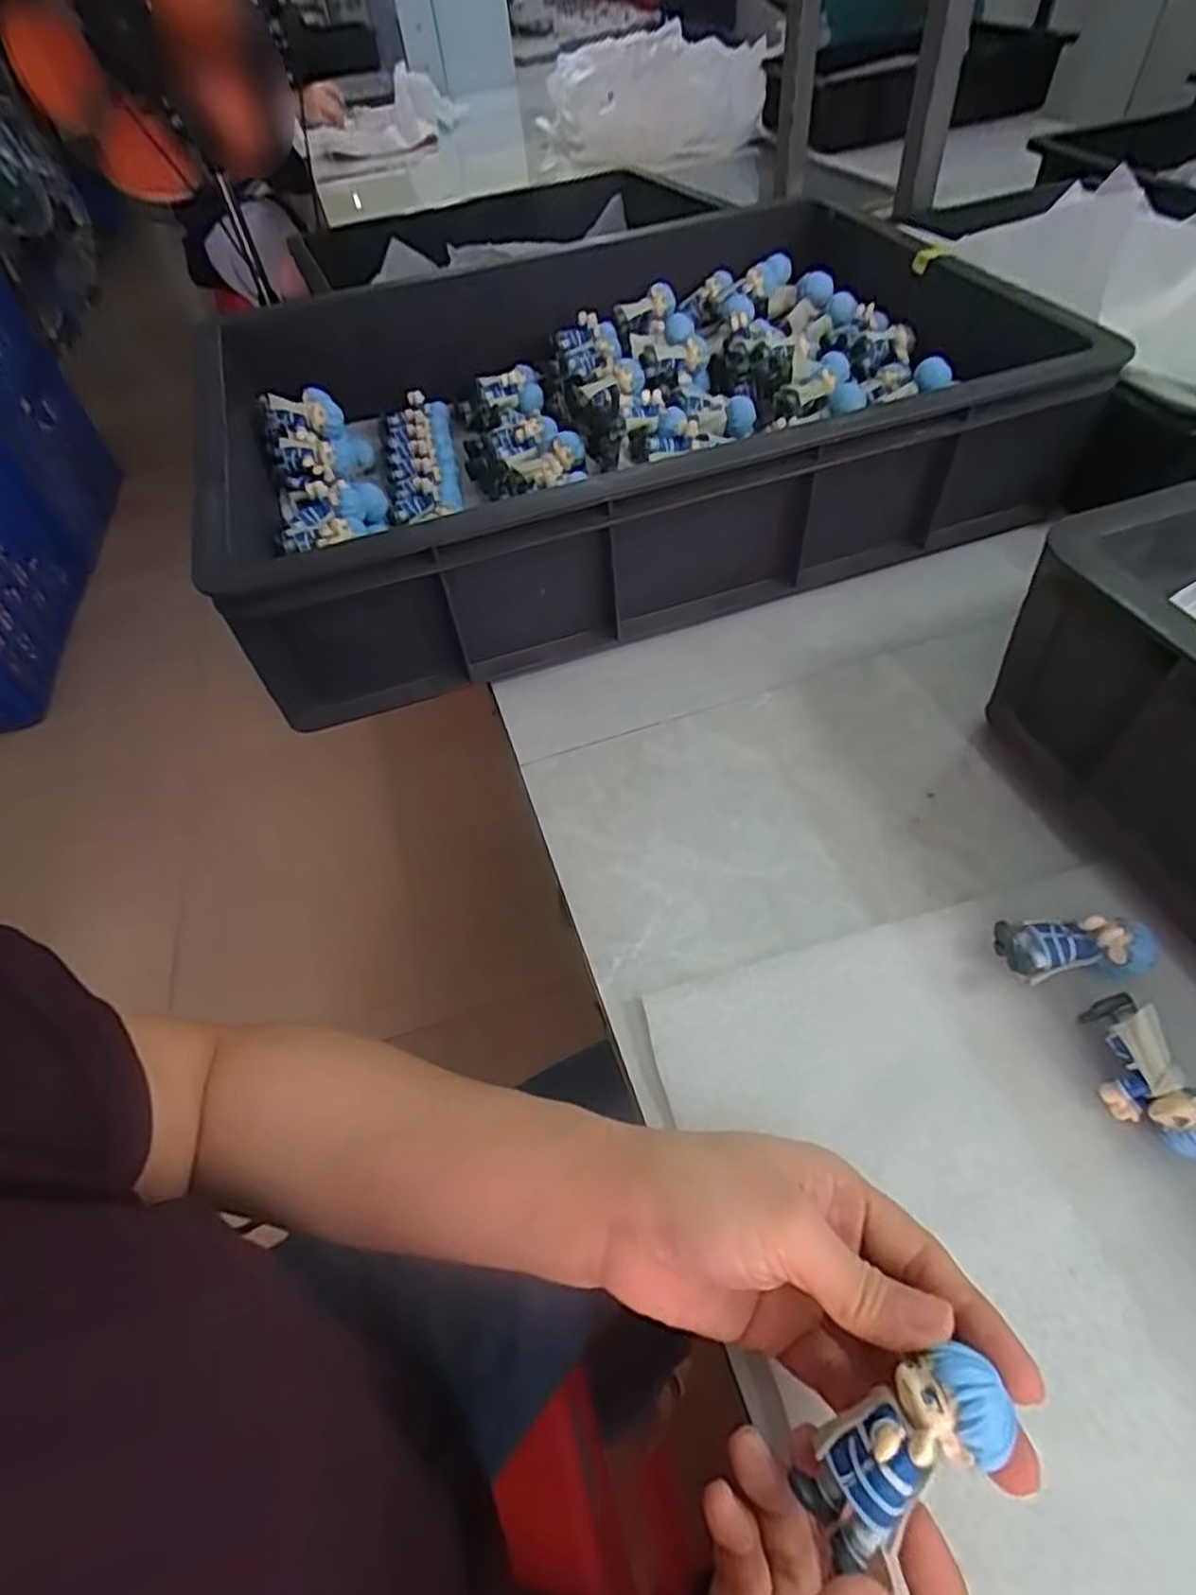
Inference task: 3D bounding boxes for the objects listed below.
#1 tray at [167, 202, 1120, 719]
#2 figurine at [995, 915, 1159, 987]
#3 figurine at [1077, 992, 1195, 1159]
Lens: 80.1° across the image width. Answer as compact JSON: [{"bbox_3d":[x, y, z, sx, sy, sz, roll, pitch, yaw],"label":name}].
[{"bbox_3d":[-0.007,-0.340,0.594,0.569,0.121,0.478,-17,52,-9],"label":"tray"},{"bbox_3d":[0.216,0.067,0.322,0.060,0.036,0.024,-1,52,5],"label":"figurine"},{"bbox_3d":[0.221,0.114,0.287,0.026,0.033,0.061,-24,54,-14],"label":"figurine"}]

